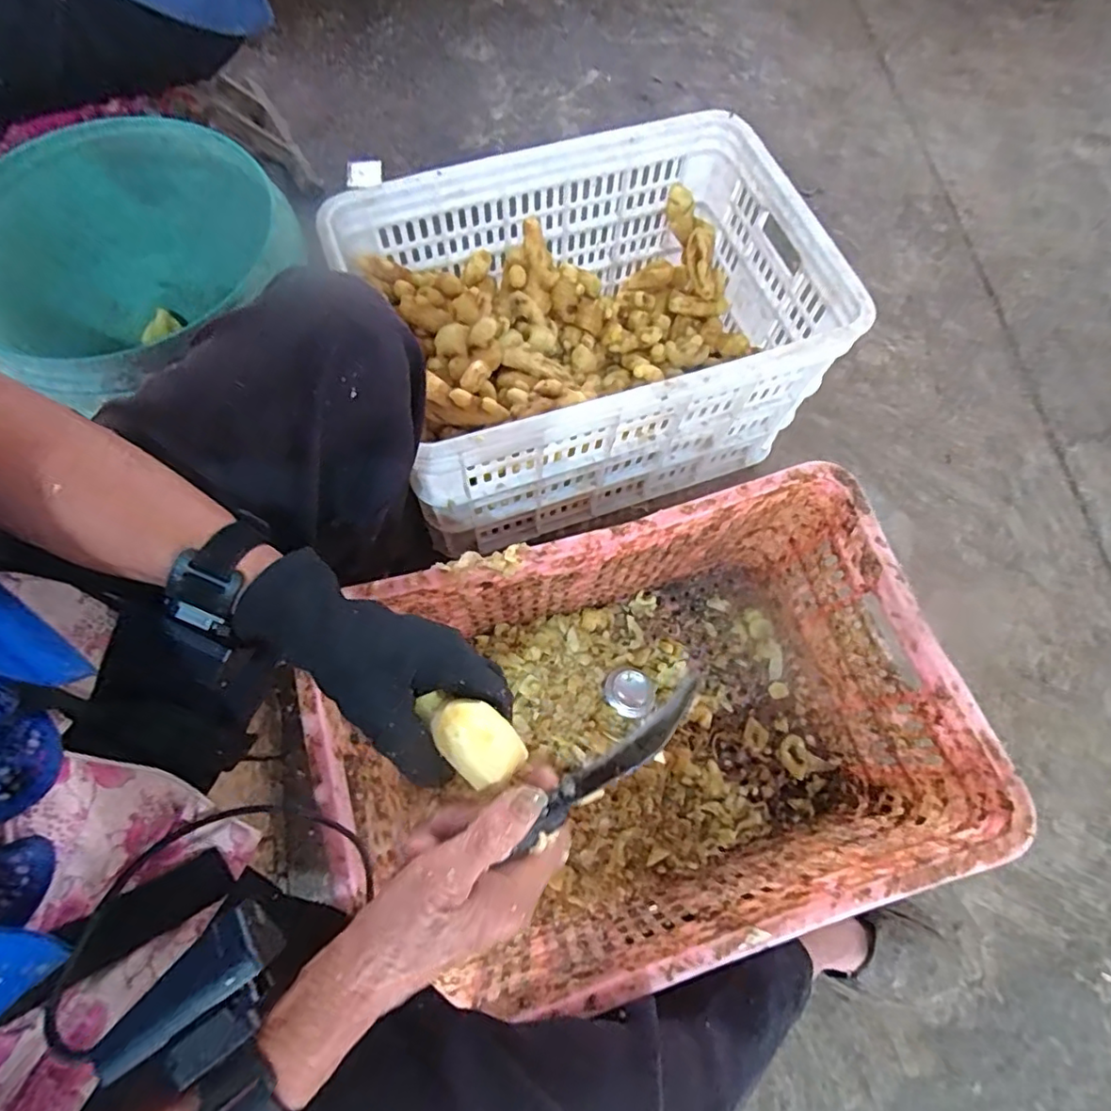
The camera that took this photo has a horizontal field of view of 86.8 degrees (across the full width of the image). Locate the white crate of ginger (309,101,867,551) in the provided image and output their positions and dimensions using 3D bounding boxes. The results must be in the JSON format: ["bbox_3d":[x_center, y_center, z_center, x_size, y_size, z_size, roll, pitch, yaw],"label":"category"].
[{"bbox_3d":[0.040,-0.278,0.757,0.503,0.266,0.368,-21,73,-8],"label":"white crate of ginger"}]

